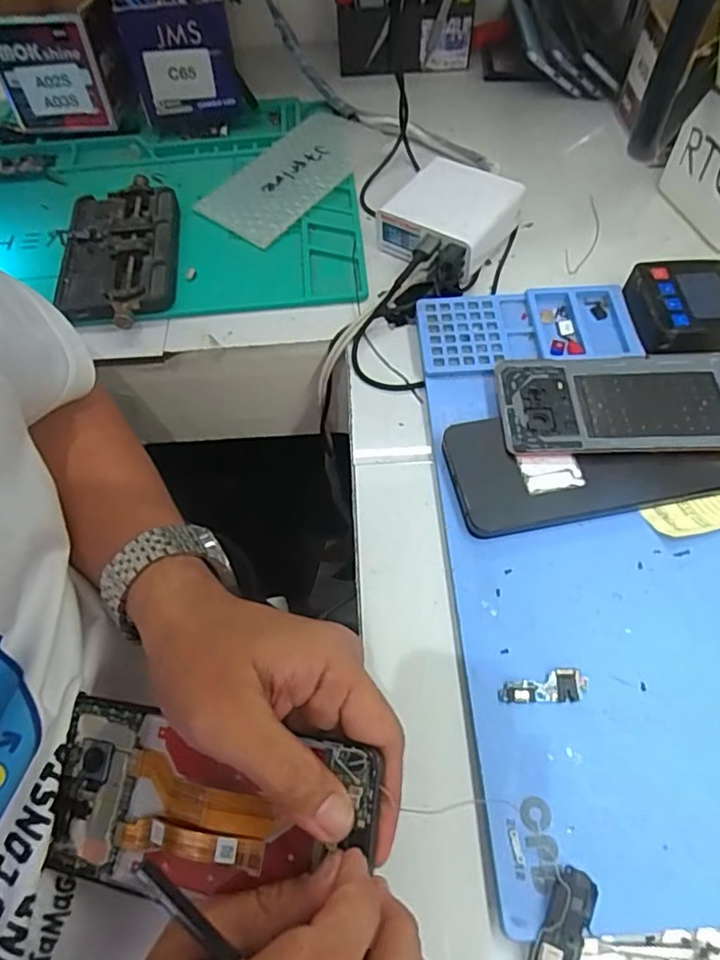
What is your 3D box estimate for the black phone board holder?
[{"bbox_3d":[-0.199,-0.187,0.496,0.092,0.022,0.169,-8,58,-3],"label":"black phone board holder"}]

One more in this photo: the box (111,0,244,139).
[{"bbox_3d":[-0.172,-0.428,0.585,0.098,0.104,0.131,-8,58,-3],"label":"box"}]

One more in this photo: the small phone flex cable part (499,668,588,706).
[{"bbox_3d":[0.094,0.105,0.305,0.044,0.005,0.017,-2,58,1],"label":"small phone flex cable part"}]

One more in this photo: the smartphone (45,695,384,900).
[{"bbox_3d":[-0.069,0.143,0.262,0.155,0.011,0.073,-1,74,19],"label":"smartphone"}]

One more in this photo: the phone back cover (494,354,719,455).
[{"bbox_3d":[0.170,-0.048,0.382,0.159,0.009,0.072,-1,58,1],"label":"phone back cover"}]

